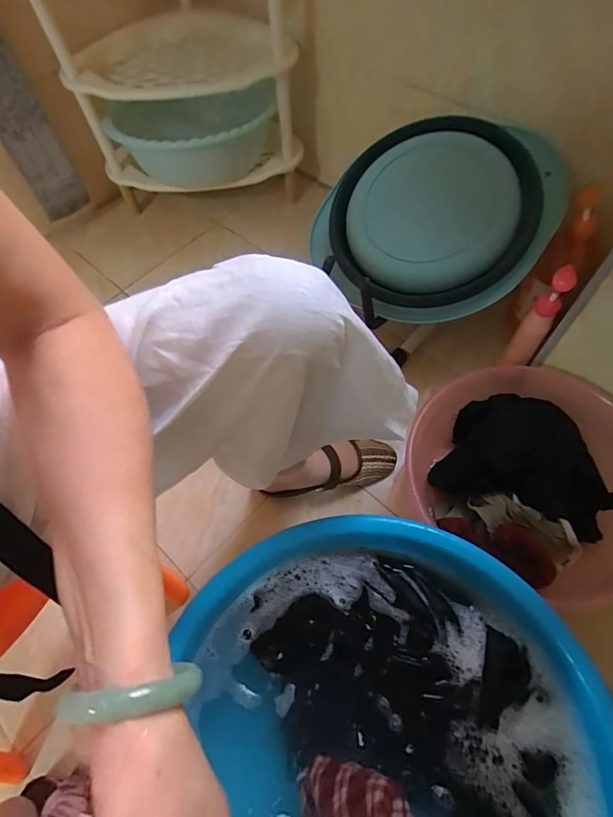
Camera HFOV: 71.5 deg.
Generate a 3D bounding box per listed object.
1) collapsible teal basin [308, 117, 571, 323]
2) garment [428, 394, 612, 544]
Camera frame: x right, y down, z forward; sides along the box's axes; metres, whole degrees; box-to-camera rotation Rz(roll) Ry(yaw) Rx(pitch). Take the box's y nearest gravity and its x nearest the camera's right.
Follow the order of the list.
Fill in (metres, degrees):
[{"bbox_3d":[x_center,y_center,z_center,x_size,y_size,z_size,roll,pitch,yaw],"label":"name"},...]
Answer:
[{"bbox_3d":[0.211,-0.322,0.716,0.357,0.067,0.373,30,94,15],"label":"collapsible teal basin"},{"bbox_3d":[0.357,0.090,0.683,0.261,0.083,0.189,22,65,15],"label":"garment"}]

